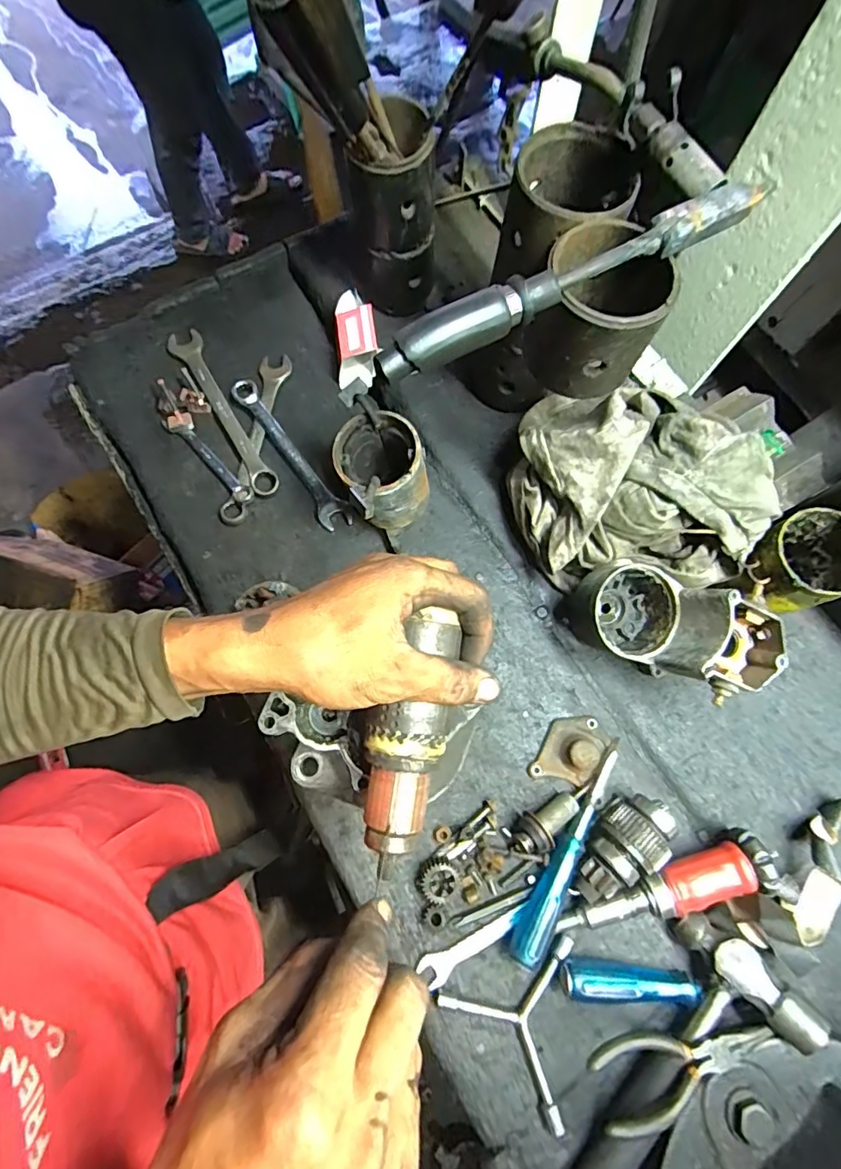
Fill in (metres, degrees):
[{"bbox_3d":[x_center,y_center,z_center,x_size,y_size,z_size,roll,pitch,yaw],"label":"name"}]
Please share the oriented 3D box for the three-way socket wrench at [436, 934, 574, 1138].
[{"bbox_3d":[0.087,0.355,0.405,0.115,0.017,0.107,-20,75,-8],"label":"three-way socket wrench"}]

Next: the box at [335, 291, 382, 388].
[{"bbox_3d":[-0.069,-0.268,0.572,0.046,0.045,0.105,-2,74,-3],"label":"box"}]

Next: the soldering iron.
[{"bbox_3d":[0.093,-0.192,0.327,0.259,0.025,0.024,-26,76,-9],"label":"soldering iron"}]

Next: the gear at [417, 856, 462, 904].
[{"bbox_3d":[0.016,0.250,0.437,0.034,0.014,0.035,1,74,-2],"label":"gear"}]

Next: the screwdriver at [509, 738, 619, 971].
[{"bbox_3d":[0.127,0.220,0.438,0.031,0.027,0.189,27,75,6],"label":"screwdriver"}]

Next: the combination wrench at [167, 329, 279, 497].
[{"bbox_3d":[-0.211,-0.191,0.556,0.035,0.016,0.221,-31,77,-10],"label":"combination wrench"}]

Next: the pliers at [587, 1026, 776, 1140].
[{"bbox_3d":[0.194,0.346,0.377,0.146,0.021,0.049,-5,73,-14],"label":"pliers"}]

